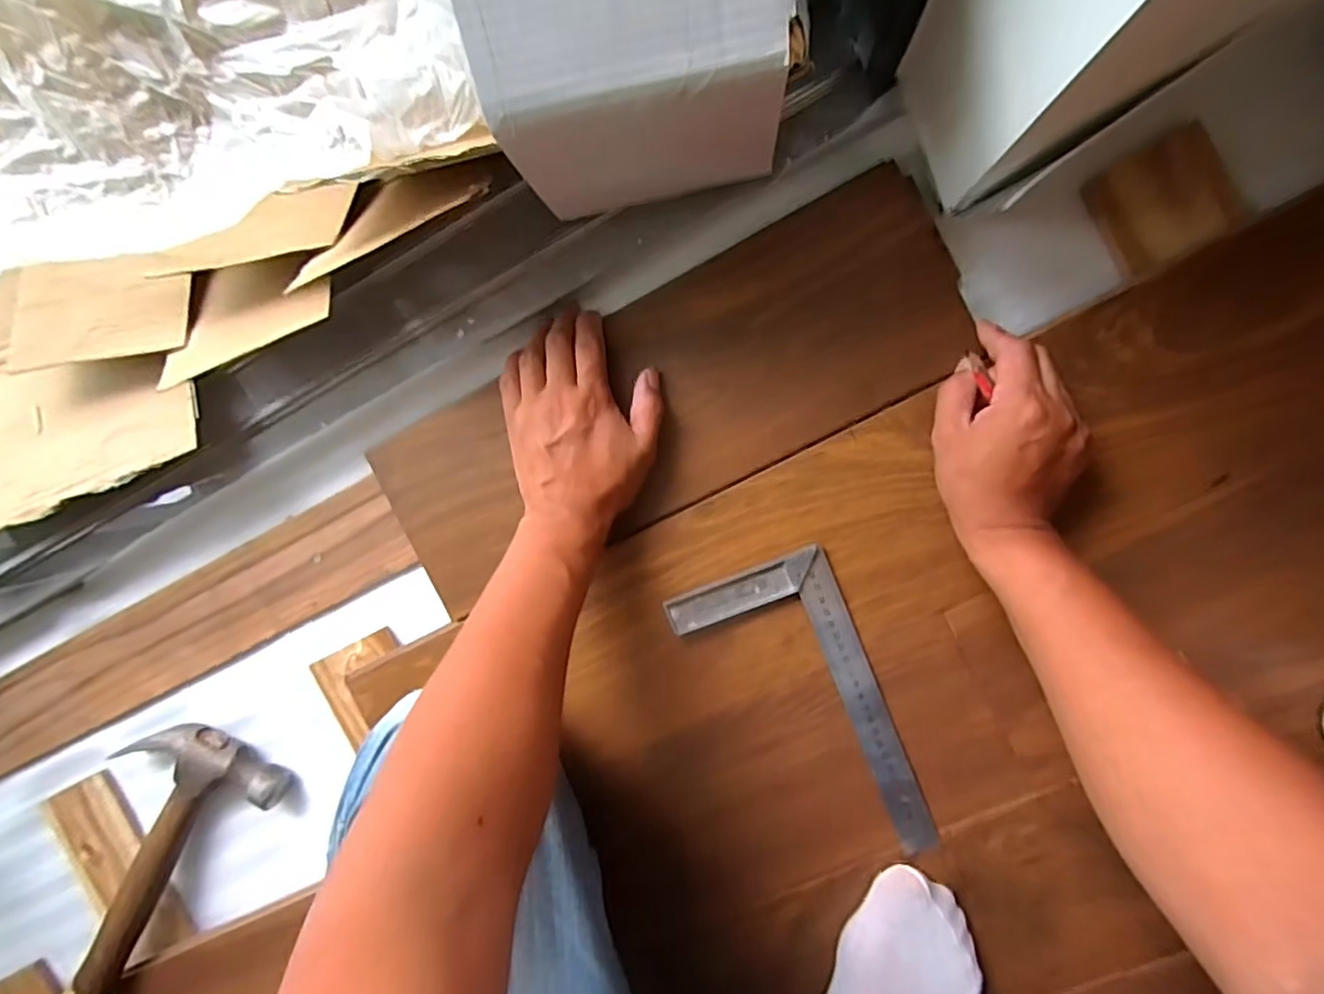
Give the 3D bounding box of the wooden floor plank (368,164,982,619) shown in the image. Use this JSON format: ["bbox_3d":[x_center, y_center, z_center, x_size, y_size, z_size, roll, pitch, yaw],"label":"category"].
[{"bbox_3d":[-0.002,-0.070,0.473,0.443,0.015,0.155,-24,92,9],"label":"wooden floor plank"}]

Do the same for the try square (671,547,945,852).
[{"bbox_3d":[0.108,0.171,0.480,0.124,0.012,0.247,-22,92,9],"label":"try square"}]

